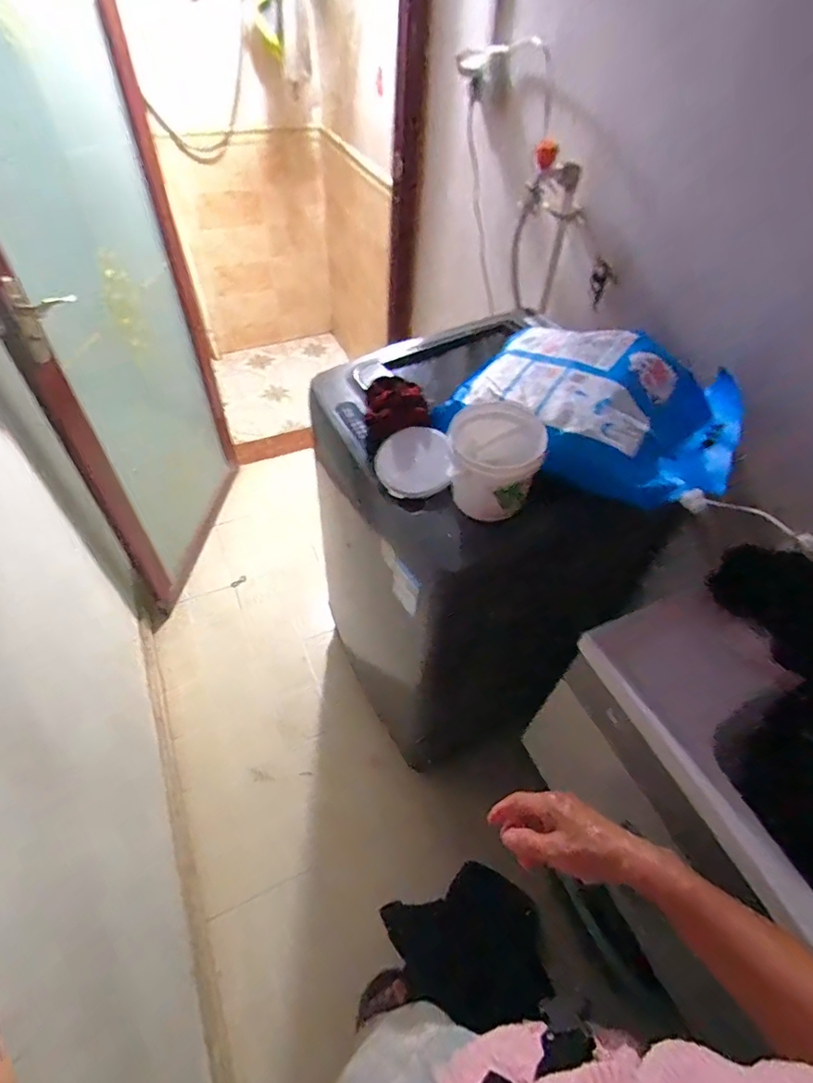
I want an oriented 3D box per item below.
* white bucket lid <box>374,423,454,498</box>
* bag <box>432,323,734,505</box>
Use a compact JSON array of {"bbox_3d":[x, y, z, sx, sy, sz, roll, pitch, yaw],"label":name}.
[{"bbox_3d":[0.012,-0.124,0.797,0.117,0.008,0.132,-17,59,7],"label":"white bucket lid"},{"bbox_3d":[0.298,-0.222,0.809,0.405,0.132,0.258,30,55,19],"label":"bag"}]

